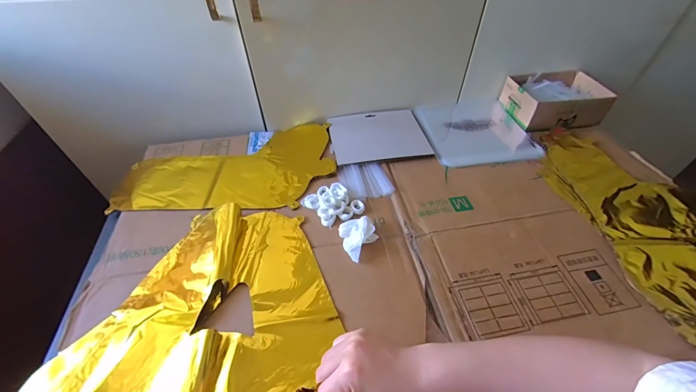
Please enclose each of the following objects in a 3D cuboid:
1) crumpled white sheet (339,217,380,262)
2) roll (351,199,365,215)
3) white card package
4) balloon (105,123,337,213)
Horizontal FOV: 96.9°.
[{"bbox_3d":[0.019,0.064,0.468,0.054,0.022,0.065,-13,49,-12],"label":"crumpled white sheet"},{"bbox_3d":[0.016,0.018,0.523,0.023,0.006,0.029,-11,49,-10],"label":"roll"},{"bbox_3d":[0.063,-0.129,0.651,0.192,0.009,0.166,-7,48,-7],"label":"white card package"},{"bbox_3d":[-0.229,-0.058,0.599,0.386,0.023,0.229,-3,48,-3],"label":"balloon"}]

